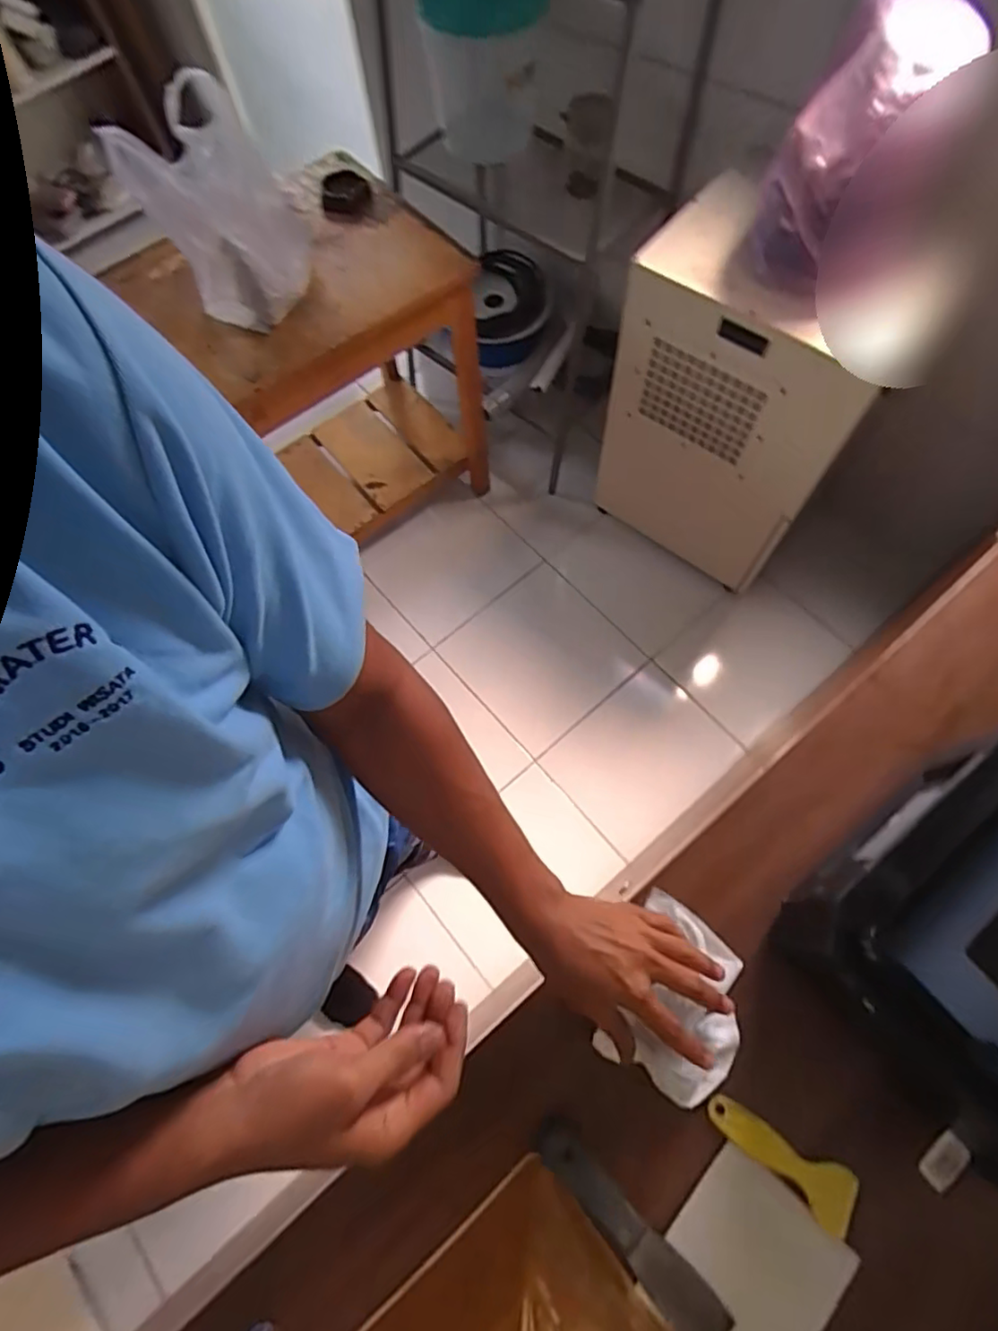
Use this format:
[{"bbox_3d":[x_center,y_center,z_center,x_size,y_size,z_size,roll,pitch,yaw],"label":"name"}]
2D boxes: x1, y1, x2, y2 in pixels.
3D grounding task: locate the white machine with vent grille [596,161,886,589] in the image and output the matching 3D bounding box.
[{"bbox_3d":[0.499,-0.538,1.388,0.480,0.745,0.236,33,73,15],"label":"white machine with vent grille"}]

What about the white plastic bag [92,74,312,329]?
[{"bbox_3d":[-0.423,-0.695,0.941,0.216,0.278,0.129,-22,69,-6],"label":"white plastic bag"}]

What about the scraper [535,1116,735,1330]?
[{"bbox_3d":[0.107,0.468,0.515,0.039,0.015,0.186,-42,72,-13],"label":"scraper"}]

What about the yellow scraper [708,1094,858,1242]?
[{"bbox_3d":[0.236,0.421,0.524,0.125,0.010,0.047,25,55,16],"label":"yellow scraper"}]

